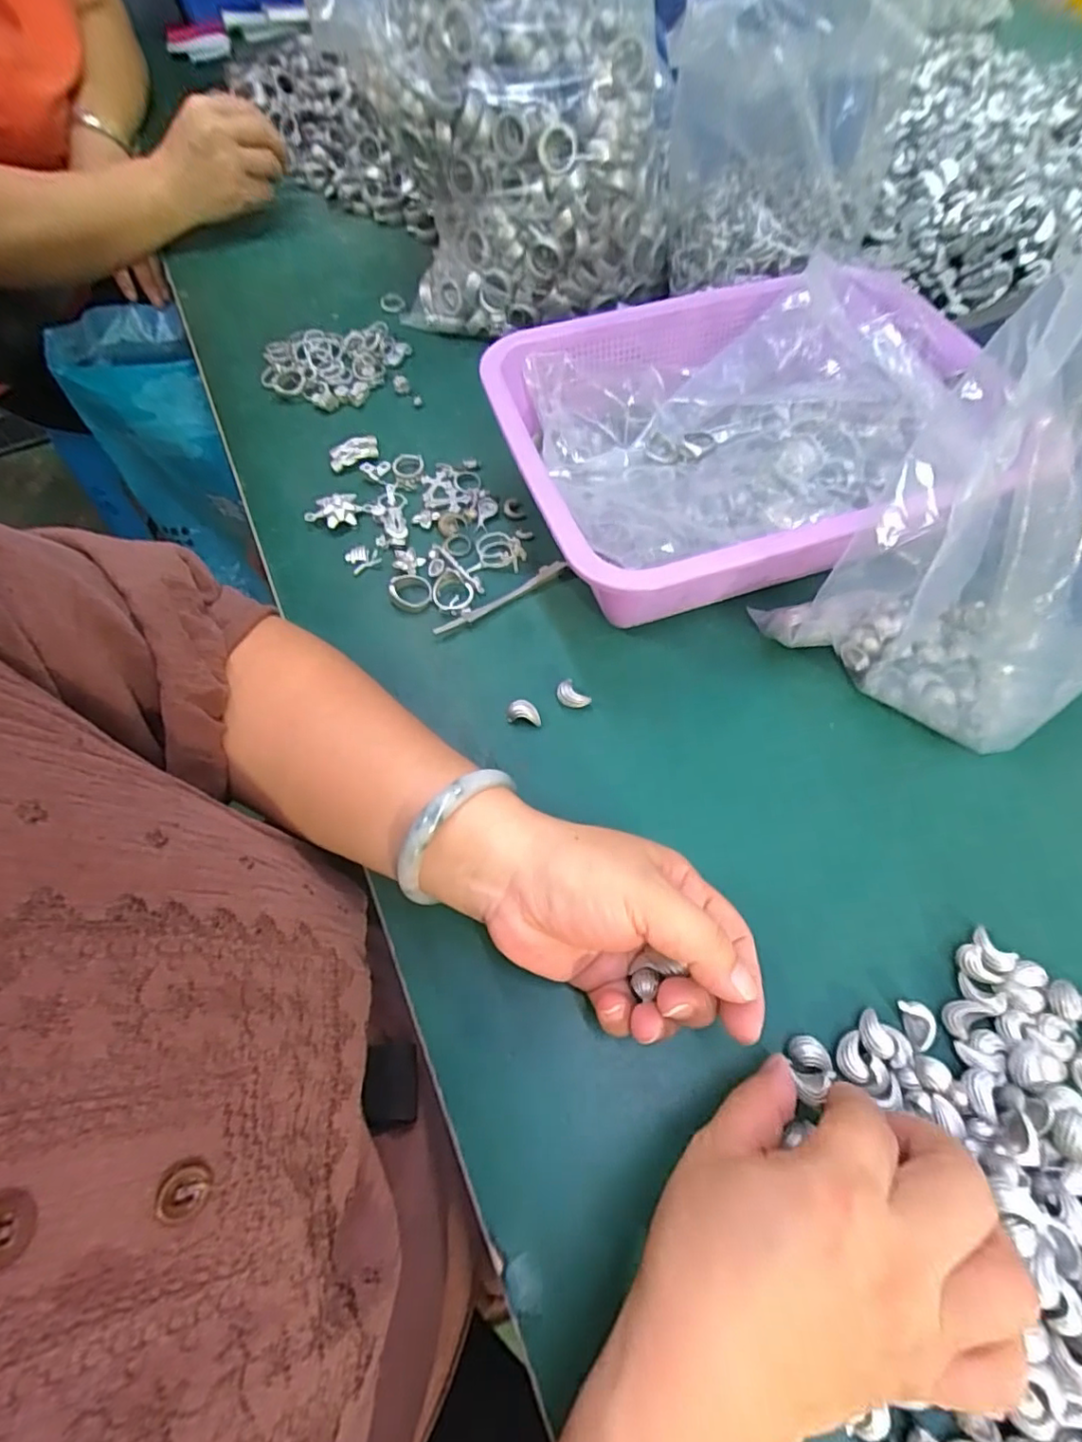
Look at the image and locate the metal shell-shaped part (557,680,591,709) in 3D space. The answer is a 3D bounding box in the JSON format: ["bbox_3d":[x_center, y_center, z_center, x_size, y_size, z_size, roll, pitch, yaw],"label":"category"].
[{"bbox_3d":[0.018,-0.014,0.348,0.019,0.012,0.011,40,70,20],"label":"metal shell-shaped part"}]

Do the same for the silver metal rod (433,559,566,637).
[{"bbox_3d":[-0.025,-0.078,0.382,0.096,0.007,0.012,-33,66,-15],"label":"silver metal rod"}]

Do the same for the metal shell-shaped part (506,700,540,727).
[{"bbox_3d":[-0.009,-0.004,0.343,0.019,0.016,0.009,7,63,5],"label":"metal shell-shaped part"}]

